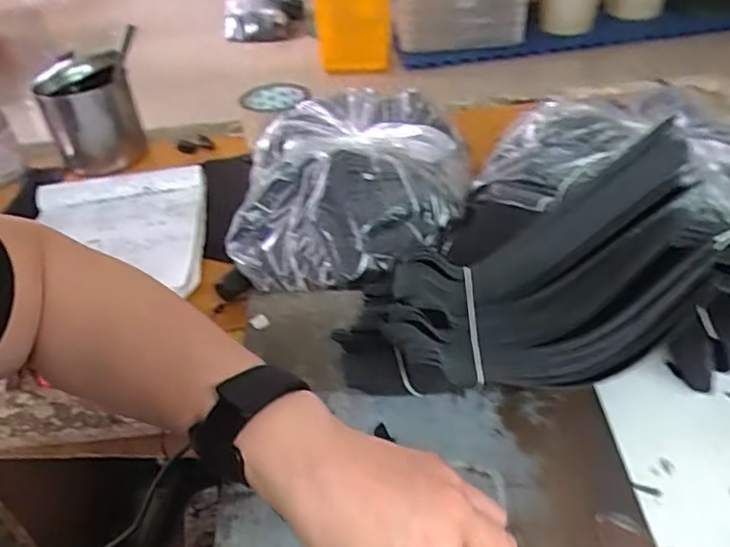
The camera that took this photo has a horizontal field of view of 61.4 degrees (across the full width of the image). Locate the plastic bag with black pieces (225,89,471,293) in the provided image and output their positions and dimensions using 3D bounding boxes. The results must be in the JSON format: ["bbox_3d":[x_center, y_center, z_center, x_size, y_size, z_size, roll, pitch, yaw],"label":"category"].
[{"bbox_3d":[-0.015,-0.118,0.641,0.238,0.096,0.335,-3,40,3],"label":"plastic bag with black pieces"}]

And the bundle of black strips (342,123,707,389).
[{"bbox_3d":[0.108,0.008,0.406,0.268,0.088,0.117,-25,40,6],"label":"bundle of black strips"}]

